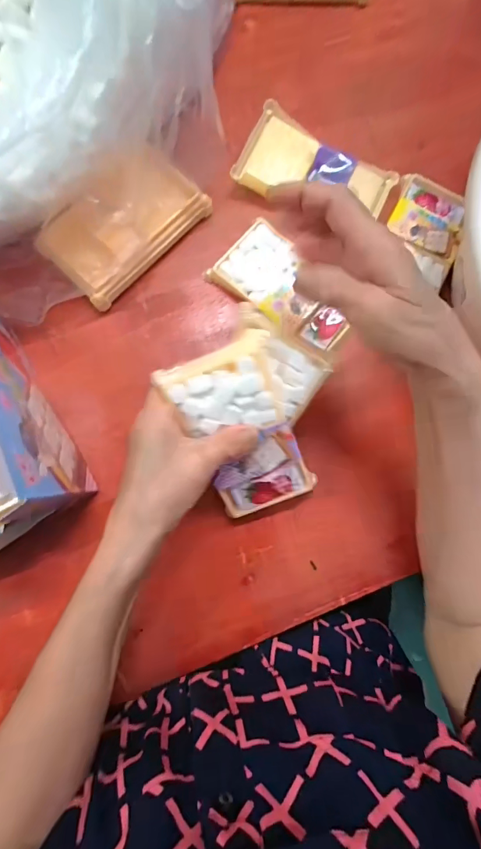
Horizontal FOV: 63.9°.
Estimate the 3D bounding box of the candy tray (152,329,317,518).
[{"bbox_3d":[0.003,0.009,0.278,0.073,0.024,0.133,-25,119,-6],"label":"candy tray"}]

